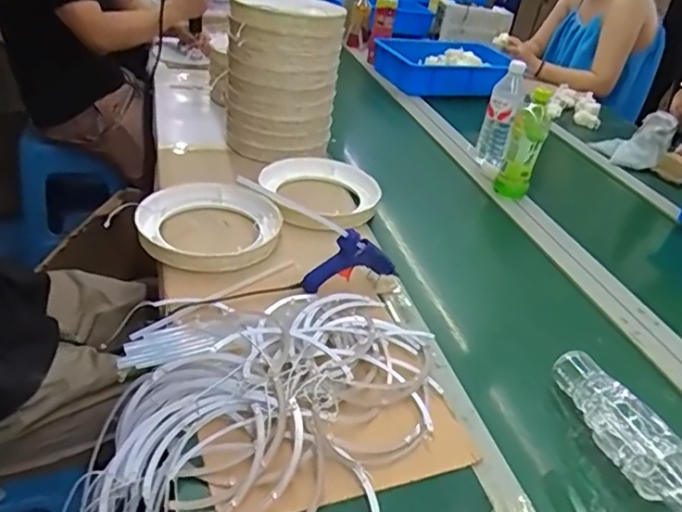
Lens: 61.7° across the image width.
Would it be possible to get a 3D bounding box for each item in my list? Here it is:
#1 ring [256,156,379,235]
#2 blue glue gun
[{"bbox_3d":[-0.037,-0.123,1.042,0.213,0.054,0.213,6,34,-4],"label":"ring"},{"bbox_3d":[0.016,0.001,0.806,0.139,0.071,0.039,-15,41,-27],"label":"blue glue gun"}]

